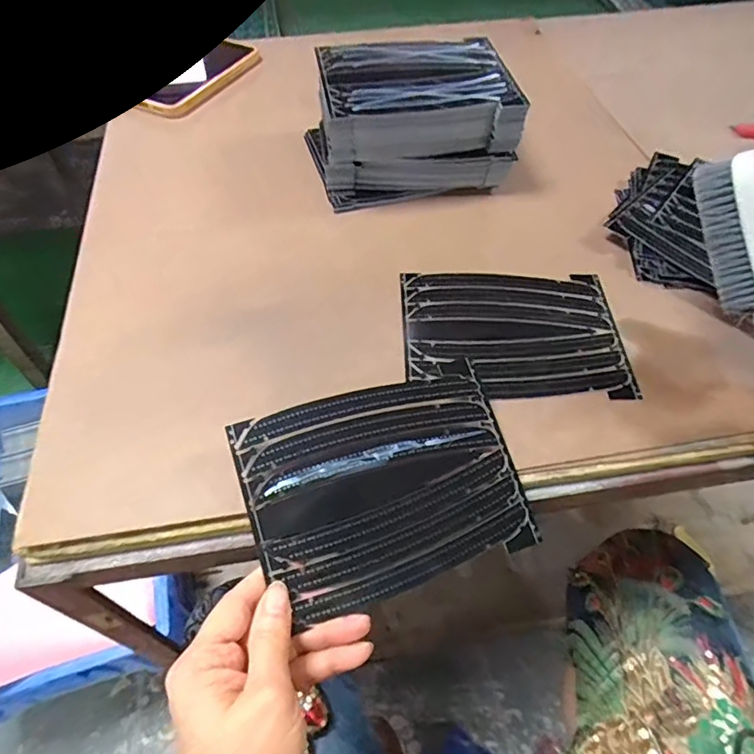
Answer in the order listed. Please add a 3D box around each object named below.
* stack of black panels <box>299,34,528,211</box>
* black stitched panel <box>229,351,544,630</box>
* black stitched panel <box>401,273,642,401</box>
[{"bbox_3d":[0.029,-0.233,0.488,0.174,0.085,0.125,-6,57,-7],"label":"stack of black panels"},{"bbox_3d":[0.005,0.063,0.316,0.154,0.005,0.118,-16,77,-12],"label":"black stitched panel"},{"bbox_3d":[0.100,-0.035,0.396,0.157,0.007,0.122,-1,52,-3],"label":"black stitched panel"}]

